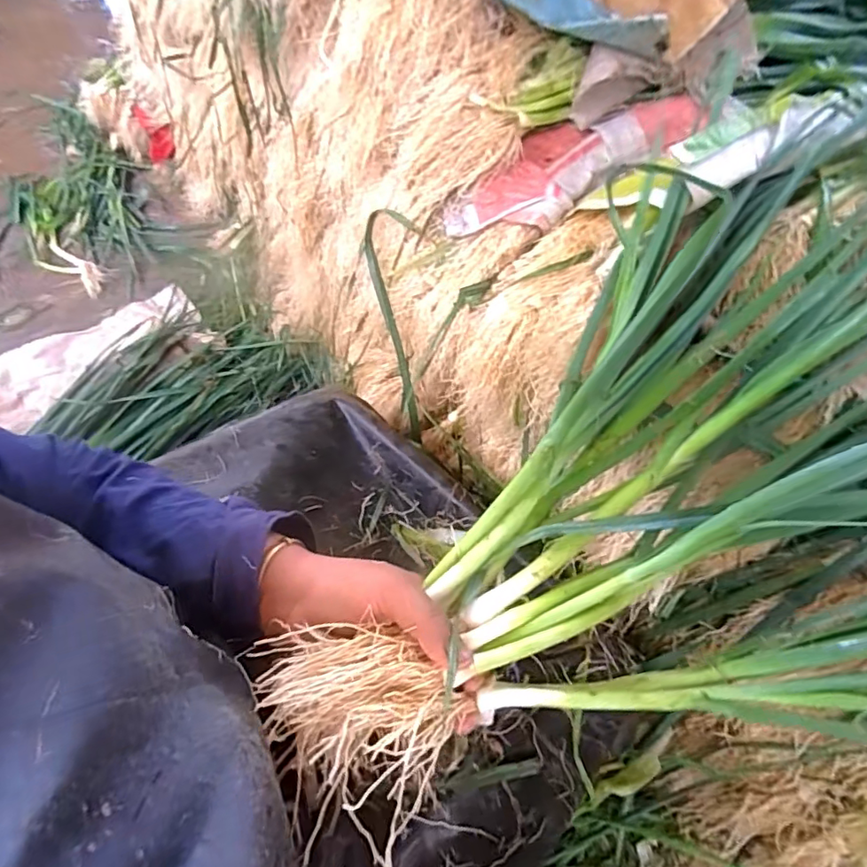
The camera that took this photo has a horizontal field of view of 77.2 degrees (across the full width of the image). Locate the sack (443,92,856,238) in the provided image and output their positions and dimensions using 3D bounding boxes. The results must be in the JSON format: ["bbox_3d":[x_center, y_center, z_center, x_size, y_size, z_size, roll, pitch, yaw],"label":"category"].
[{"bbox_3d":[0.164,-0.312,0.629,0.317,0.035,0.121,-27,63,0],"label":"sack"}]

